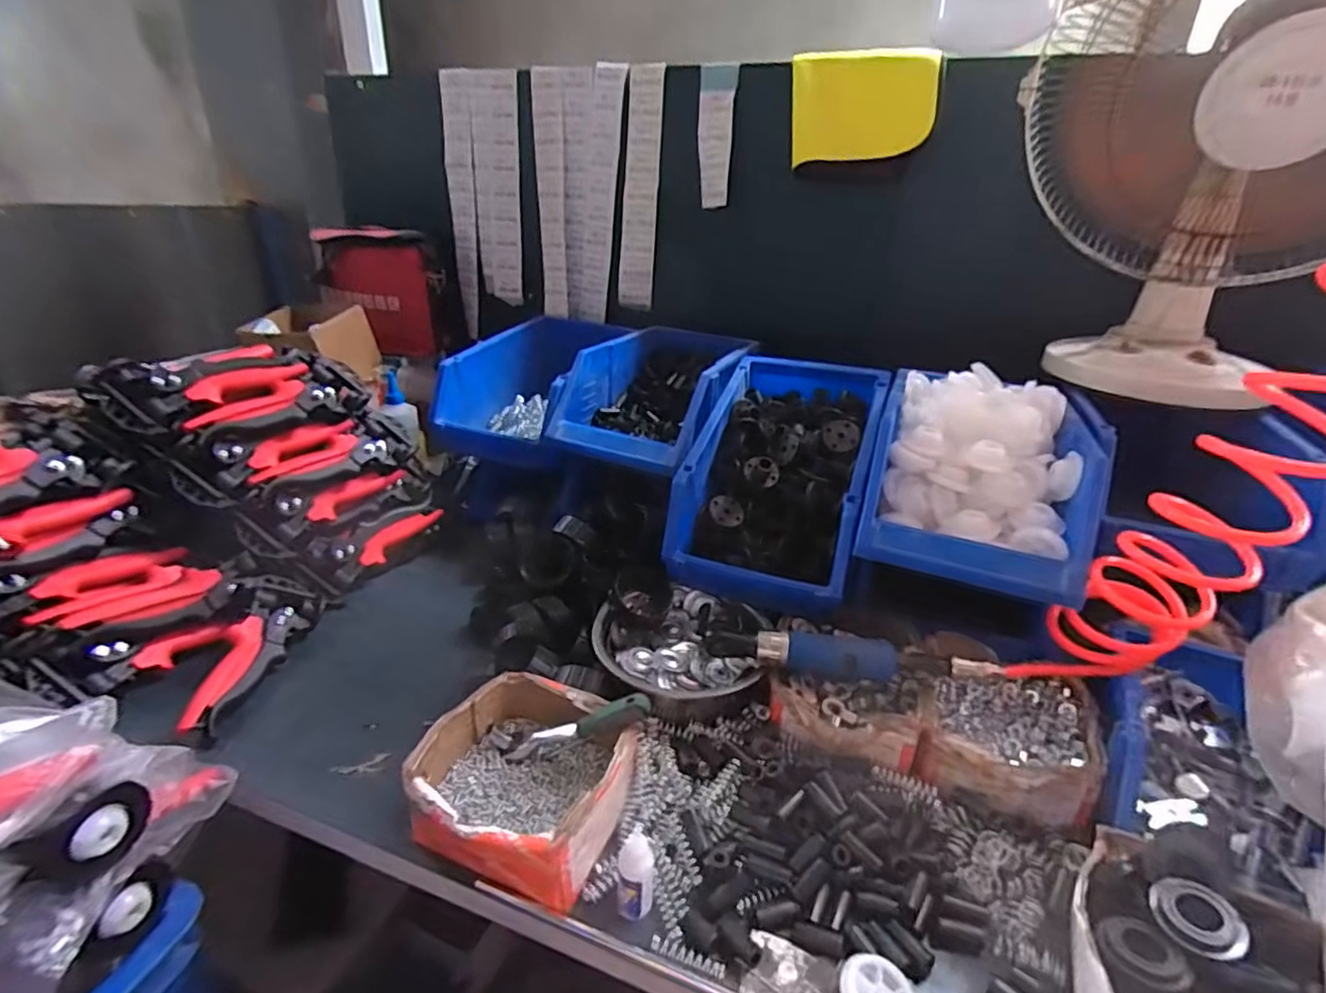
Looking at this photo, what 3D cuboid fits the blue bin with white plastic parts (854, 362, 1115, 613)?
[{"bbox_3d":[0.331,-0.029,0.657,0.210,0.133,0.261,12,27,20],"label":"blue bin with white plastic parts"}]

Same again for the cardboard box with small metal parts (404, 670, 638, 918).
[{"bbox_3d":[-0.110,0.231,0.519,0.156,0.069,0.164,11,26,17],"label":"cardboard box with small metal parts"}]

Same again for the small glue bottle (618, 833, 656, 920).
[{"bbox_3d":[-0.019,0.276,0.449,0.025,0.066,0.021,1,25,-3],"label":"small glue bottle"}]

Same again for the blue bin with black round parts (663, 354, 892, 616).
[{"bbox_3d":[0.147,-0.038,0.774,0.200,0.150,0.368,16,48,13],"label":"blue bin with black round parts"}]

